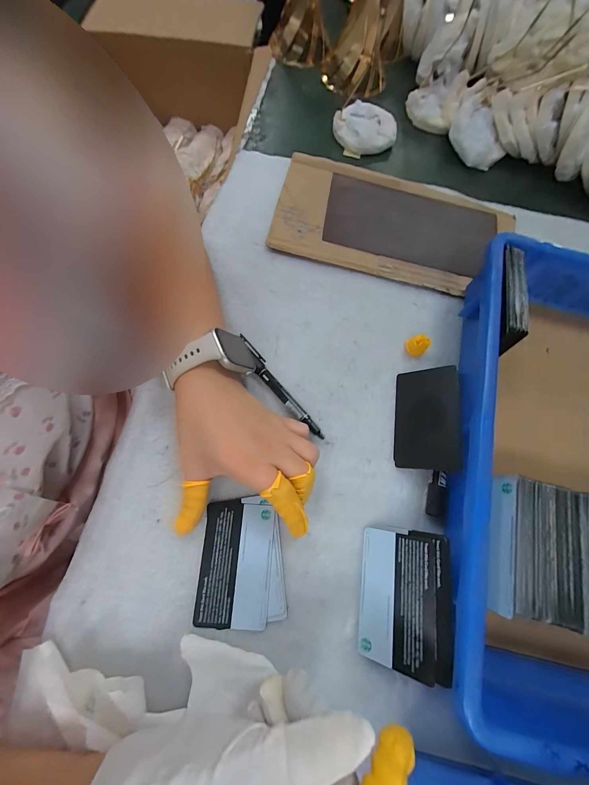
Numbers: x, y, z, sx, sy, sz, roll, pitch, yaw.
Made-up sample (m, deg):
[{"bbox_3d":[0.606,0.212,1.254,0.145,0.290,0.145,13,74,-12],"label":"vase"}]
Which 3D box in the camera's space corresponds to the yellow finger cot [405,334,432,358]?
[{"bbox_3d":[0.120,-0.047,0.295,0.020,0.019,0.018,41,75,11],"label":"yellow finger cot"}]

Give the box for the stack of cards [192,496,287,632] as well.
[{"bbox_3d":[-0.040,0.131,0.235,0.066,0.004,0.088,2,71,-1],"label":"stack of cards"}]

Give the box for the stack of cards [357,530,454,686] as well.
[{"bbox_3d":[0.078,0.147,0.217,0.063,0.004,0.088,-9,65,39],"label":"stack of cards"}]

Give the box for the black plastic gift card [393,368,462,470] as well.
[{"bbox_3d":[0.115,0.022,0.264,0.052,0.007,0.088,-5,71,34],"label":"black plastic gift card"}]

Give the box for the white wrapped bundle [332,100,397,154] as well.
[{"bbox_3d":[0.093,-0.348,0.399,0.081,0.025,0.065,12,71,2],"label":"white wrapped bundle"}]

